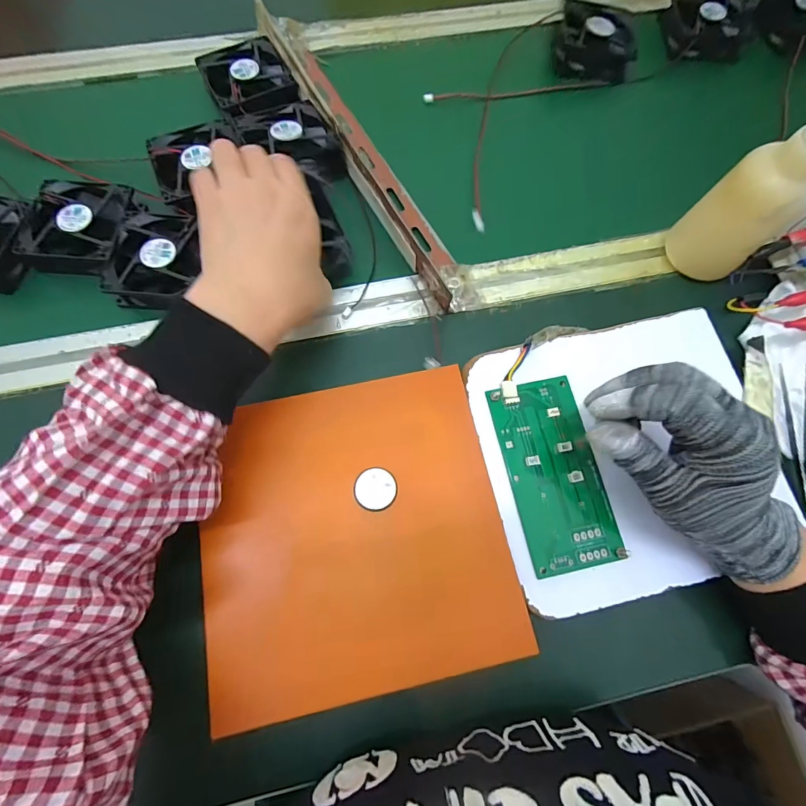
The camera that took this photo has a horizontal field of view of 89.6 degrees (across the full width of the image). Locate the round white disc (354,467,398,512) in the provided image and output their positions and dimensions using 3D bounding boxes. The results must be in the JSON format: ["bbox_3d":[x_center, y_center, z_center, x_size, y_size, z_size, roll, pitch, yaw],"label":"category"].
[{"bbox_3d":[-0.019,0.059,0.281,0.028,0.004,0.029,0,71,-1],"label":"round white disc"}]

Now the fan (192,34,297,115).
[{"bbox_3d":[-0.157,-0.329,0.412,0.081,0.020,0.089,-24,73,-9],"label":"fan"}]

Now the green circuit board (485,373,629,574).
[{"bbox_3d":[0.109,0.048,0.291,0.064,0.011,0.134,-11,72,-5],"label":"green circuit board"}]

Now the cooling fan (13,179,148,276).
[{"bbox_3d":[-0.277,-0.151,0.355,0.081,0.031,0.087,10,71,3],"label":"cooling fan"}]

